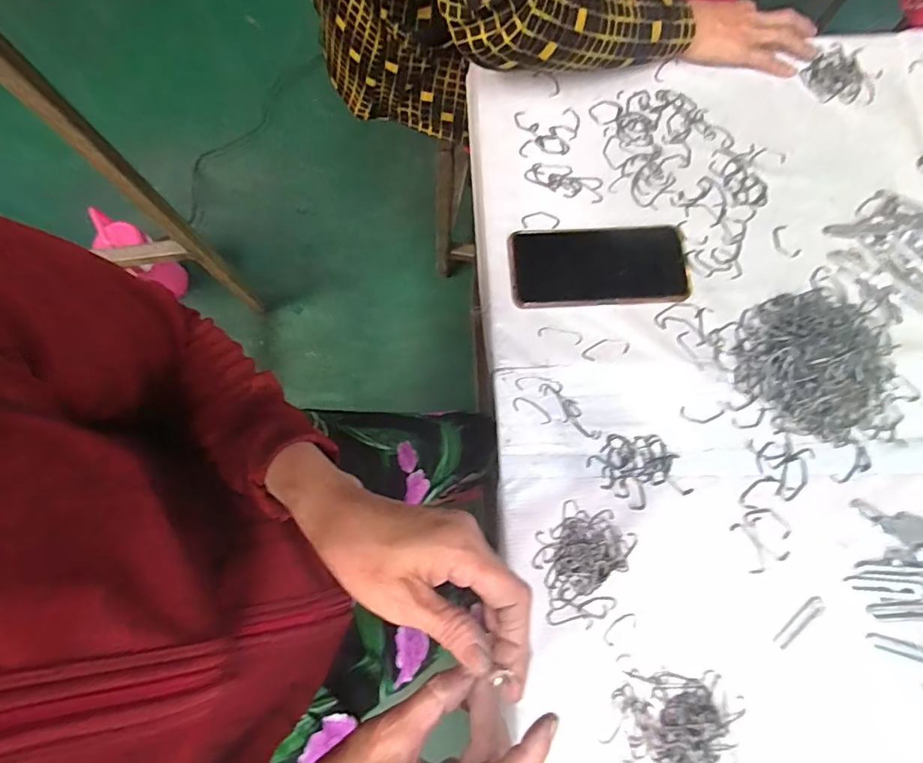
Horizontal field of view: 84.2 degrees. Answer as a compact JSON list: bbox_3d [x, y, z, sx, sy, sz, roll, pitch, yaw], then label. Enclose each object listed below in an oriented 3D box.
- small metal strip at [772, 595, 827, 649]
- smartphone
[{"bbox_3d":[0.279,0.199,0.421,0.052,0.004,0.013,-39,79,-9],"label":"small metal strip"},{"bbox_3d":[0.132,-0.112,0.493,0.169,0.009,0.080,-3,76,-1],"label":"smartphone"}]

